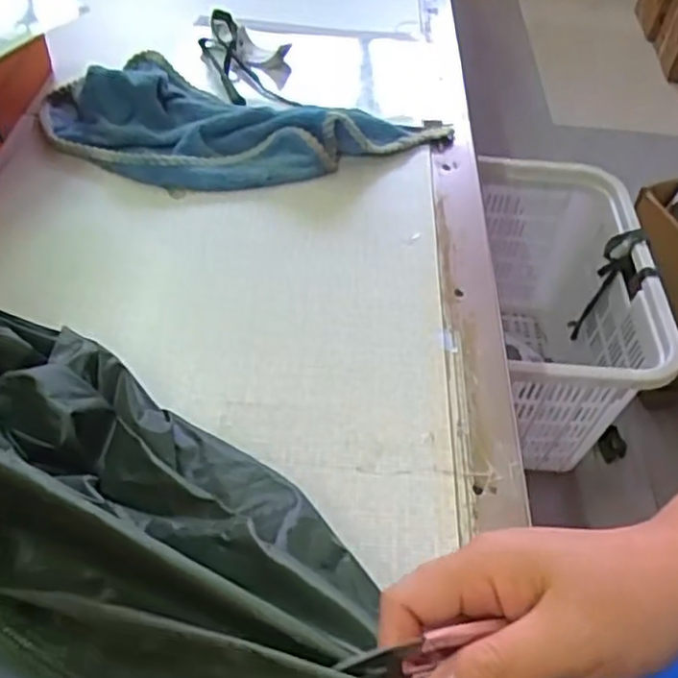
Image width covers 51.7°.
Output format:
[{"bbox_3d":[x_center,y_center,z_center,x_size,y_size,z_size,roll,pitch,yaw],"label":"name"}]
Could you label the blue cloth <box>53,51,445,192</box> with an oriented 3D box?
[{"bbox_3d":[-0.102,-0.220,0.691,0.407,0.054,0.195,13,49,6],"label":"blue cloth"}]

